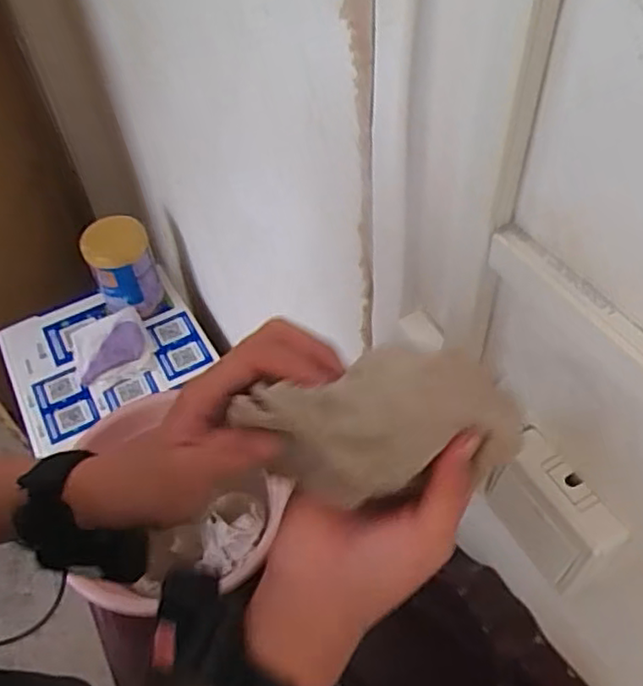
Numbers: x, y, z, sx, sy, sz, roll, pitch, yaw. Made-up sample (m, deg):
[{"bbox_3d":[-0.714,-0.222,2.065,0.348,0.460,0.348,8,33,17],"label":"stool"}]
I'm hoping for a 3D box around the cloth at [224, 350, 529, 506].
[{"bbox_3d":[0.026,0.043,0.324,0.137,0.065,0.058,-5,51,-1],"label":"cloth"}]

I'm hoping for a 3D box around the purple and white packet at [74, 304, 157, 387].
[{"bbox_3d":[-0.424,0.010,1.319,0.151,0.045,0.140,-16,52,-10],"label":"purple and white packet"}]

